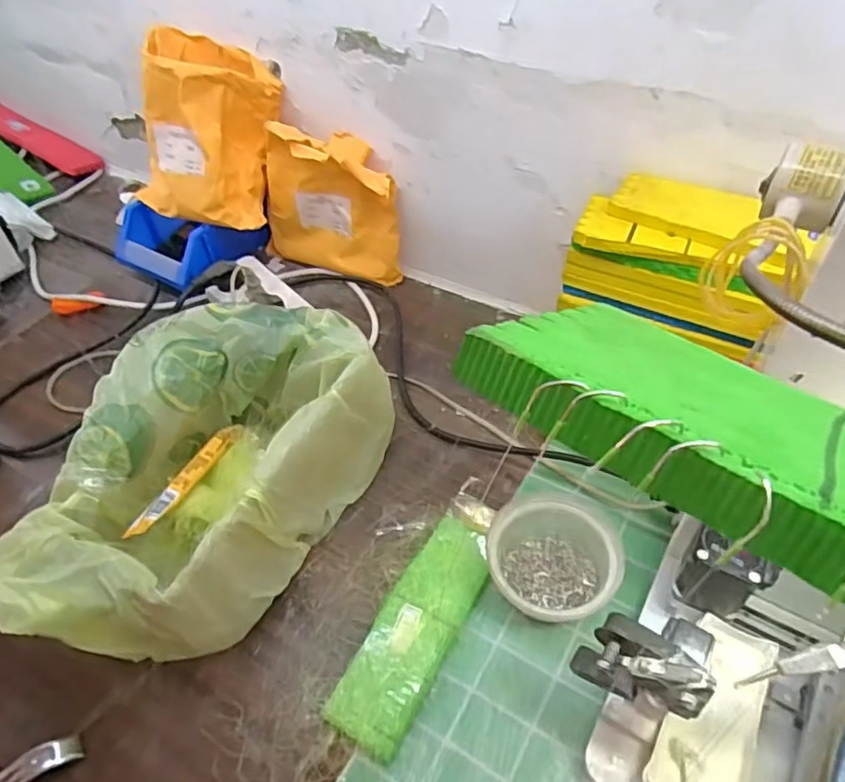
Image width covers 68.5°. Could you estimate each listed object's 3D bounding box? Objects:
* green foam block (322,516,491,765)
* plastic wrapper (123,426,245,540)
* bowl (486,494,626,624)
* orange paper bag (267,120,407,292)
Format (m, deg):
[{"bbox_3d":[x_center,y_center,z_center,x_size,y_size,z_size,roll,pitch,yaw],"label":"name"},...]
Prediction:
[{"bbox_3d":[-0.004,0.177,0.466,0.059,0.015,0.174,22,53,22],"label":"green foam block"},{"bbox_3d":[-0.187,0.067,0.497,0.017,0.012,0.132,11,34,13],"label":"plastic wrapper"},{"bbox_3d":[0.102,0.128,0.481,0.099,0.044,0.104,-2,48,2],"label":"bowl"},{"bbox_3d":[-0.107,-0.217,0.724,0.179,0.156,0.050,22,53,22],"label":"orange paper bag"}]

